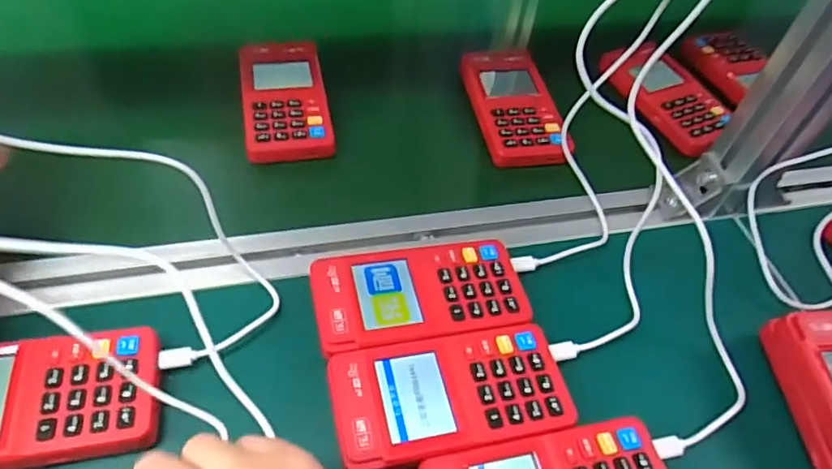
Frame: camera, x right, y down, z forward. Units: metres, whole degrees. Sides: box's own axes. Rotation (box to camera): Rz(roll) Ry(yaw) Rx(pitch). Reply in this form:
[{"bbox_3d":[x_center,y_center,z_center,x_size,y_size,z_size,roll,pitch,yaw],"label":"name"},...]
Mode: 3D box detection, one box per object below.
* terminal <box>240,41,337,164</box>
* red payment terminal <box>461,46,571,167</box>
[{"bbox_3d":[-0.110,-0.117,0.499,0.068,0.022,0.134,-6,52,-12],"label":"terminal"},{"bbox_3d":[0.085,-0.114,0.515,0.070,0.019,0.155,-4,52,-10],"label":"red payment terminal"}]

